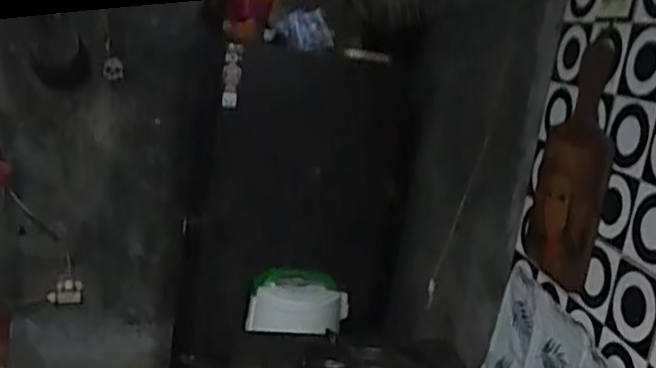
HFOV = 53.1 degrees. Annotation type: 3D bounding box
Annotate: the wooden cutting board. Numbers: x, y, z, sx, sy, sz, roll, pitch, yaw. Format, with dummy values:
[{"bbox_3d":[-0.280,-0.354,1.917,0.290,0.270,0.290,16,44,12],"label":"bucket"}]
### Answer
[{"bbox_3d":[0.389,-0.029,1.060,0.020,0.377,0.240,5,9,-6],"label":"wooden cutting board"}]

